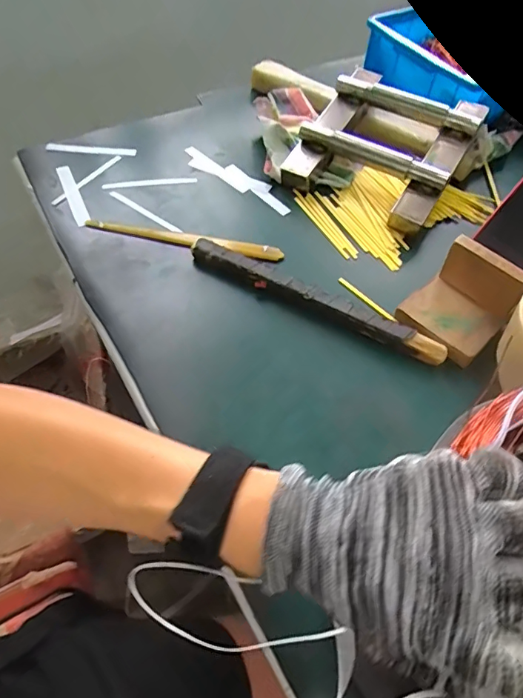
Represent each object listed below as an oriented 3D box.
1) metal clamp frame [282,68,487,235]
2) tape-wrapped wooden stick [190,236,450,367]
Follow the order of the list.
[{"bbox_3d":[0.149,-0.247,0.580,0.192,0.079,0.195,31,59,17],"label":"metal clamp frame"},{"bbox_3d":[0.049,-0.048,0.468,0.265,0.018,0.026,26,58,14],"label":"tape-wrapped wooden stick"}]

